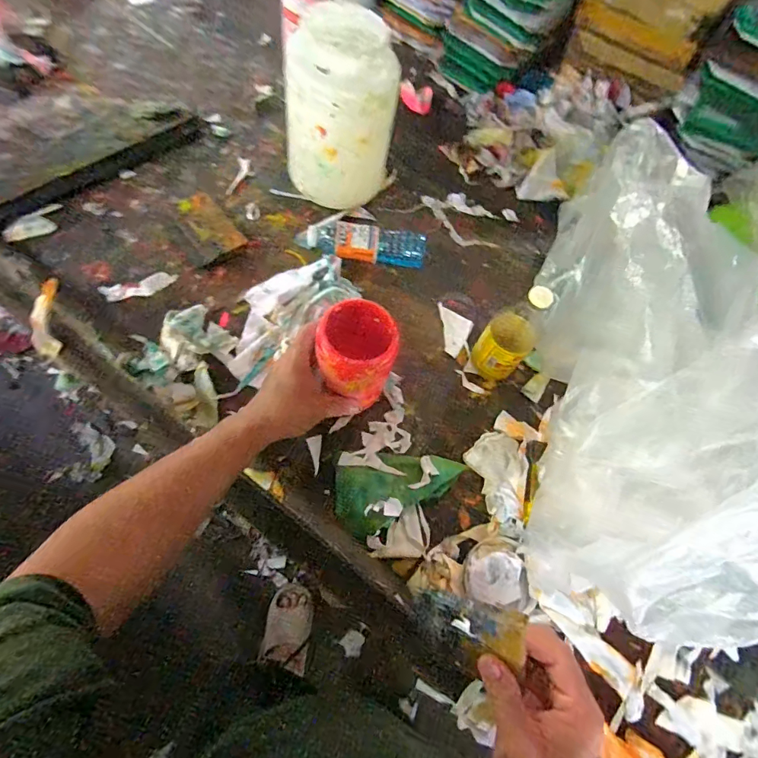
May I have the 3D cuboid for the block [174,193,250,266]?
[{"bbox_3d":[-0.280,-0.240,0.678,0.086,0.015,0.132,-35,75,-21],"label":"block"}]

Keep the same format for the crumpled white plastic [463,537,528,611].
[{"bbox_3d":[0.142,0.229,0.517,0.080,0.028,0.075,3,65,-7],"label":"crumpled white plastic"}]

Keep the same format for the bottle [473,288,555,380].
[{"bbox_3d":[0.172,-0.054,0.576,0.065,0.163,0.059,36,65,9],"label":"bottle"}]

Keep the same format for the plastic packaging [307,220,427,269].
[{"bbox_3d":[-0.018,-0.212,0.688,0.183,0.056,0.050,4,65,-7],"label":"plastic packaging"}]

